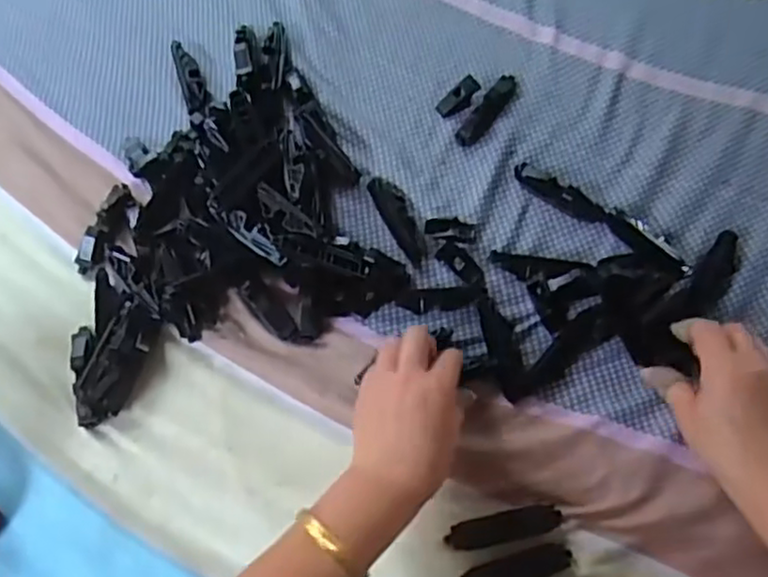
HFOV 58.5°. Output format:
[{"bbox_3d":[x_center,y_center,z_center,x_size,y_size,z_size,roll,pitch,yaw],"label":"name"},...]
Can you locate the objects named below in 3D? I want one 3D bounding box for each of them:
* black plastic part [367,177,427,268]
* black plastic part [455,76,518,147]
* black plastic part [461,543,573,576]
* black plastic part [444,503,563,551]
[{"bbox_3d":[0.014,-0.057,0.558,0.025,0.016,0.079,-25,70,-7],"label":"black plastic part"},{"bbox_3d":[0.090,-0.156,0.588,0.018,0.017,0.080,33,74,14],"label":"black plastic part"},{"bbox_3d":[0.090,0.196,0.476,0.081,0.004,0.021,-16,69,-4],"label":"black plastic part"},{"bbox_3d":[0.085,0.168,0.484,0.081,0.006,0.020,-14,69,-3],"label":"black plastic part"}]

